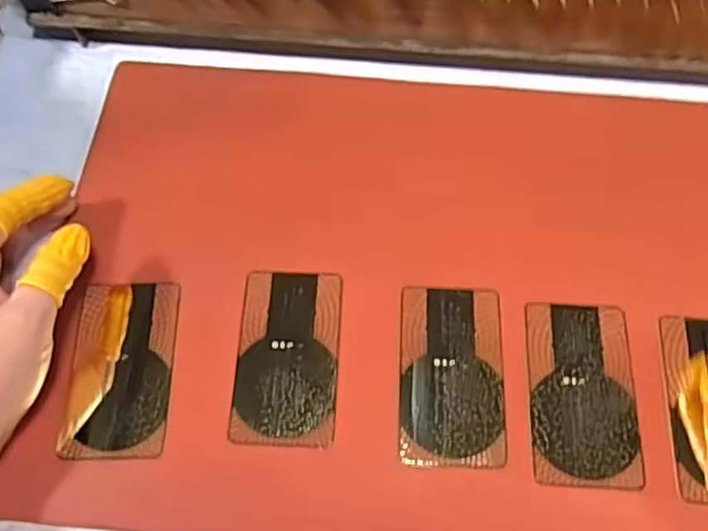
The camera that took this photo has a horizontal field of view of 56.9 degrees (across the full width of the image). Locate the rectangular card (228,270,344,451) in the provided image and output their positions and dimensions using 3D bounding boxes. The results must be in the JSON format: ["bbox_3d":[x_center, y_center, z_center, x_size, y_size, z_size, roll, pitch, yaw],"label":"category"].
[{"bbox_3d":[-0.031,0.043,0.314,0.048,0.004,0.086,2,65,3],"label":"rectangular card"}]

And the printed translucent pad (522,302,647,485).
[{"bbox_3d":[0.106,0.058,0.304,0.048,0.004,0.085,3,68,2],"label":"printed translucent pad"}]

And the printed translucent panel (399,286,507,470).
[{"bbox_3d":[0.046,0.050,0.308,0.048,0.004,0.085,2,68,2],"label":"printed translucent panel"}]

